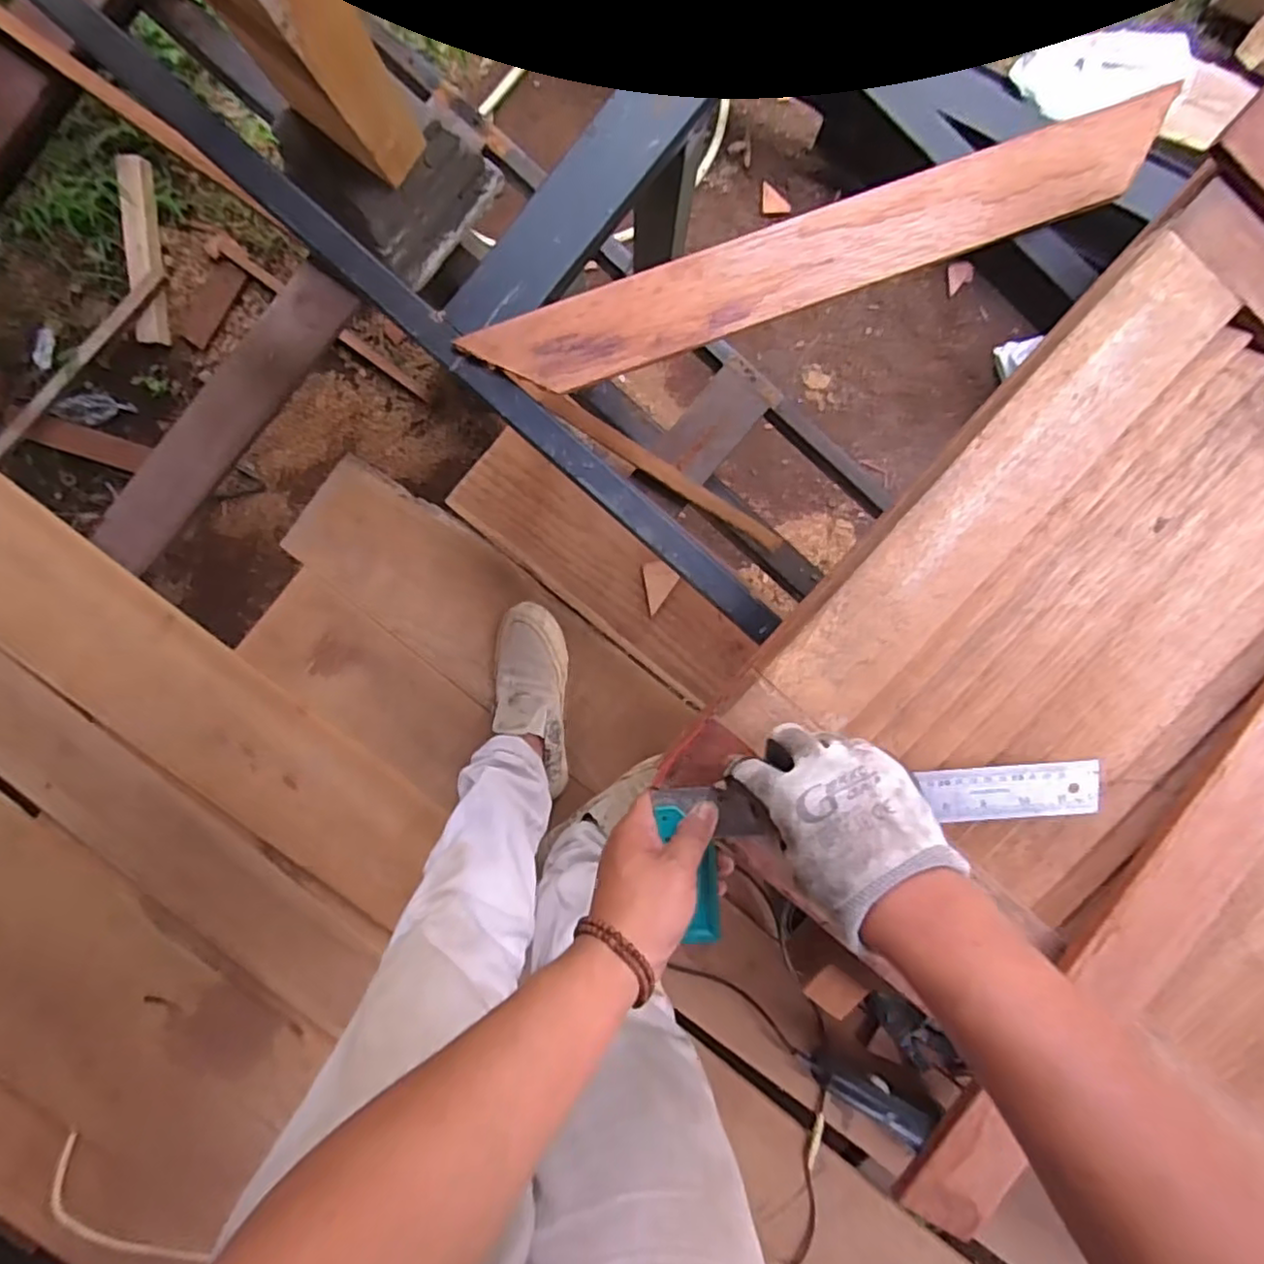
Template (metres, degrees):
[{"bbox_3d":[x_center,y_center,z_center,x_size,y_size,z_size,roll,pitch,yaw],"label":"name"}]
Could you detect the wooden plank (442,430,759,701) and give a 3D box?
[{"bbox_3d":[-0.038,-0.083,0.936,0.457,0.016,0.128,40,103,-3],"label":"wooden plank"}]

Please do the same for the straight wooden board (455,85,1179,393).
[{"bbox_3d":[0.135,-0.282,0.509,0.518,0.011,0.061,-18,98,4],"label":"straight wooden board"}]

